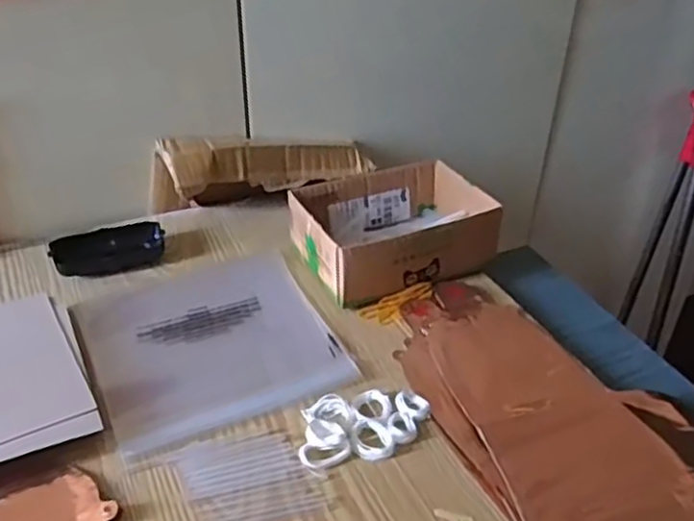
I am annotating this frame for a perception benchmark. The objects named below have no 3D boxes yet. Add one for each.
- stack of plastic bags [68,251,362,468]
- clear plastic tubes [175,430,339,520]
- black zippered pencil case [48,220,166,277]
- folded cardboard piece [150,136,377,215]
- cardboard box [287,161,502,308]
[{"bbox_3d":[-0.123,0.069,0.616,0.202,0.009,0.207,-17,40,-24],"label":"stack of plastic bags"},{"bbox_3d":[-0.065,0.156,0.499,0.098,0.004,0.076,-10,38,-16],"label":"clear plastic tubes"},{"bbox_3d":[-0.240,-0.012,0.700,0.107,0.030,0.043,-17,40,-24],"label":"black zippered pencil case"},{"bbox_3d":[-0.096,-0.109,0.794,0.249,0.081,0.074,-17,40,-24],"label":"folded cardboard piece"},{"bbox_3d":[0.044,-0.033,0.704,0.180,0.067,0.135,-17,40,-24],"label":"cardboard box"}]

